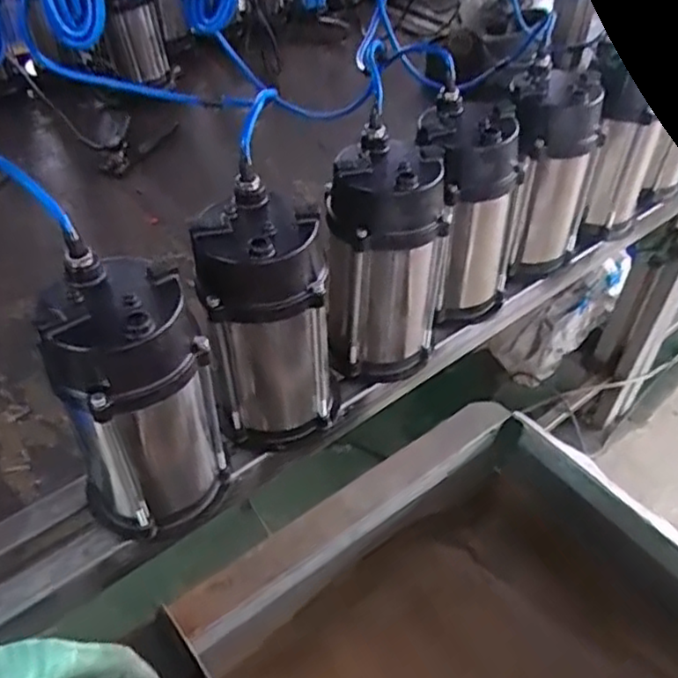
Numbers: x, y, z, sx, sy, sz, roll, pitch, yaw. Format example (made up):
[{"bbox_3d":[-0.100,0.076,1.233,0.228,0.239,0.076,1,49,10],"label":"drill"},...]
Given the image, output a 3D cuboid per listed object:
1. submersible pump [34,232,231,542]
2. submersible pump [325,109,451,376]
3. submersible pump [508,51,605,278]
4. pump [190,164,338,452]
[{"bbox_3d":[-0.184,0.064,0.614,0.116,0.270,0.119,25,49,22],"label":"submersible pump"},{"bbox_3d":[0.049,-0.082,0.759,0.124,0.249,0.111,-2,44,-4],"label":"submersible pump"},{"bbox_3d":[0.268,-0.208,0.895,0.121,0.256,0.112,18,46,16],"label":"submersible pump"},{"bbox_3d":[-0.077,-0.009,0.674,0.112,0.249,0.121,-30,52,-29],"label":"pump"}]

